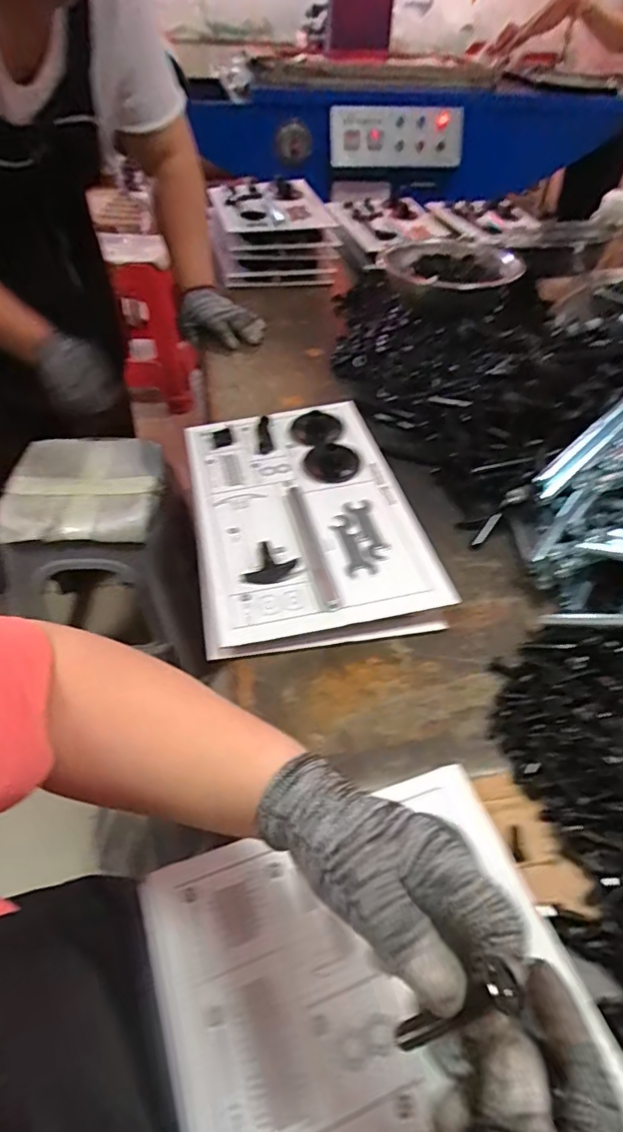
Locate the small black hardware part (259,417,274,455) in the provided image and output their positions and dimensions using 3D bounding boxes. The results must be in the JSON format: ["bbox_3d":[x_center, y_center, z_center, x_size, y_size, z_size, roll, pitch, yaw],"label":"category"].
[{"bbox_3d":[-0.059,-0.166,0.711,0.016,0.006,0.064,-10,59,4],"label":"small black hardware part"}]

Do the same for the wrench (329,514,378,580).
[{"bbox_3d":[0.040,-0.022,0.587,0.026,0.006,0.091,-11,48,-14],"label":"wrench"}]

